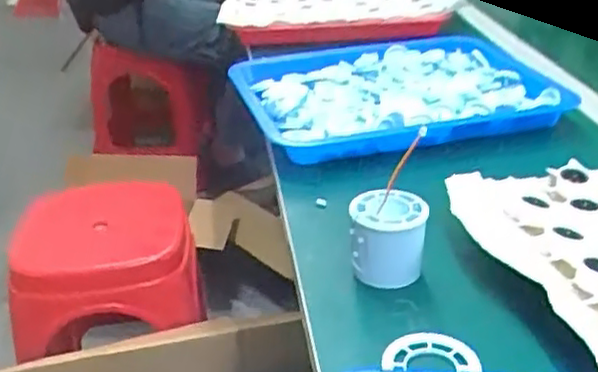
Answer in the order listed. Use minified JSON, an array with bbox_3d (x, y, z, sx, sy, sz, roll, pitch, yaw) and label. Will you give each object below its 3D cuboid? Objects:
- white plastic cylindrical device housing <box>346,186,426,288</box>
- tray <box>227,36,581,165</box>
[{"bbox_3d":[0.064,0.038,0.513,0.055,0.058,0.046,3,28,8],"label":"white plastic cylindrical device housing"},{"bbox_3d":[0.105,-0.111,0.818,0.327,0.046,0.280,-10,29,-16],"label":"tray"}]

